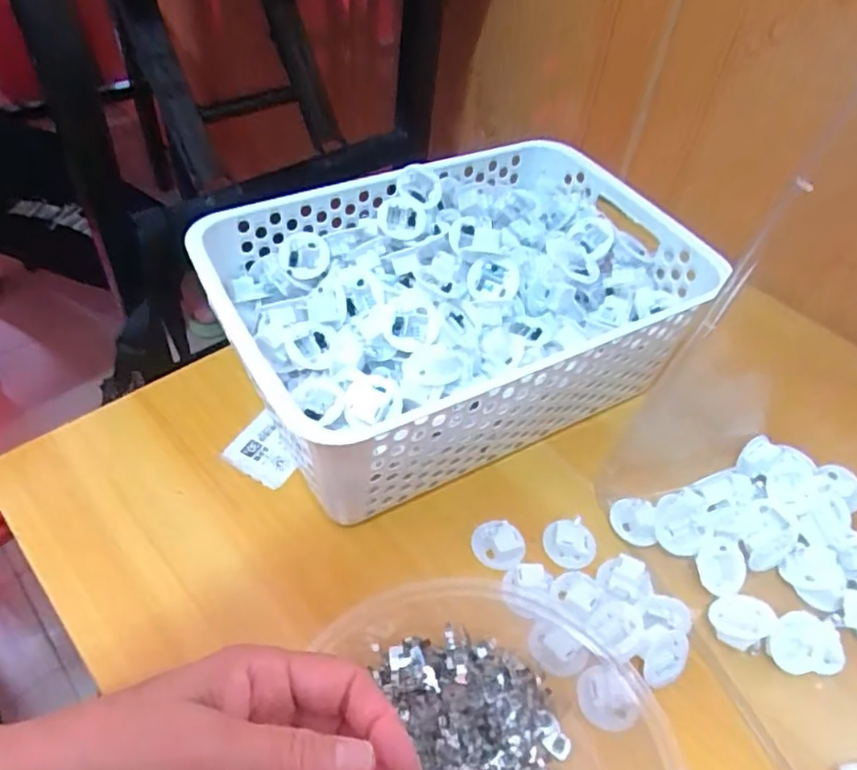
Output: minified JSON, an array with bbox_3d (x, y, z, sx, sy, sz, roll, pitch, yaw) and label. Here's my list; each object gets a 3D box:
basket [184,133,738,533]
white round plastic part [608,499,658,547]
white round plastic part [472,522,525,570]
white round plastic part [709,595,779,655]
[{"bbox_3d":[0.022,-0.050,0.448,0.305,0.114,0.201,-21,55,-22],"label":"basket"},{"bbox_3d":[0.128,0.086,0.402,0.028,0.009,0.028,-5,80,33],"label":"white round plastic part"},{"bbox_3d":[0.043,0.097,0.391,0.031,0.006,0.029,3,49,-3],"label":"white round plastic part"},{"bbox_3d":[0.175,0.133,0.359,0.033,0.025,0.029,-9,50,-12],"label":"white round plastic part"}]

